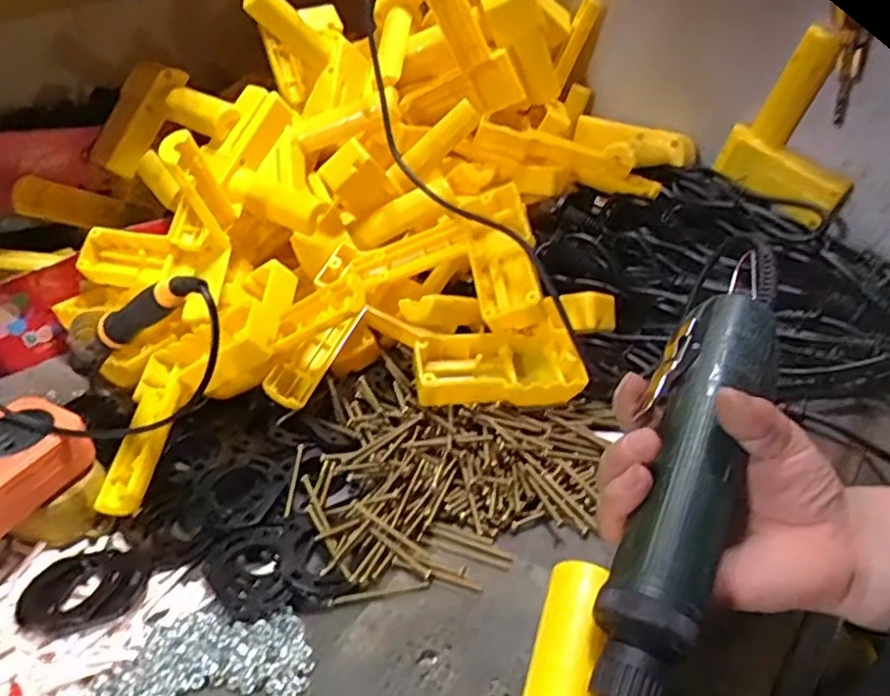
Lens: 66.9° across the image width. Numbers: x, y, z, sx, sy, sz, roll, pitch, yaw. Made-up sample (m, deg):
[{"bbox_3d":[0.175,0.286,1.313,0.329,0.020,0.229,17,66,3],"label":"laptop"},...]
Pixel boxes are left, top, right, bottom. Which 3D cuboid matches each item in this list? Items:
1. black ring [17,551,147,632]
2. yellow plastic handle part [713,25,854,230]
[{"bbox_3d":[-0.200,0.135,0.375,0.062,0.012,0.047,-10,37,-8],"label":"black ring"},{"bbox_3d":[0.342,-0.201,0.627,0.120,0.144,0.052,43,23,17],"label":"yellow plastic handle part"}]

